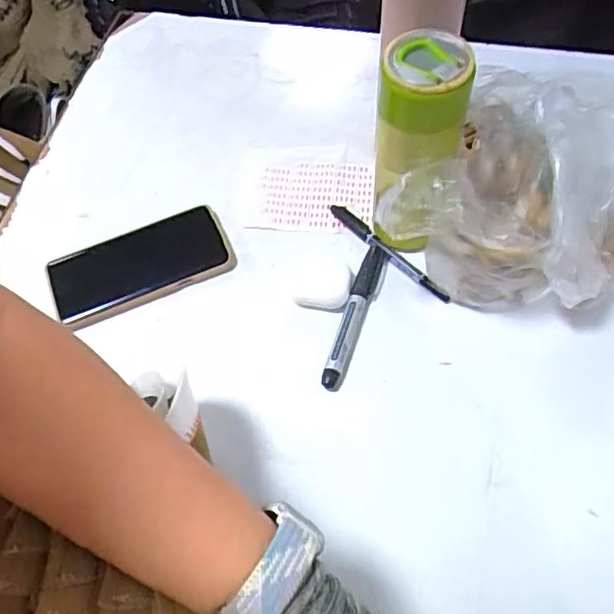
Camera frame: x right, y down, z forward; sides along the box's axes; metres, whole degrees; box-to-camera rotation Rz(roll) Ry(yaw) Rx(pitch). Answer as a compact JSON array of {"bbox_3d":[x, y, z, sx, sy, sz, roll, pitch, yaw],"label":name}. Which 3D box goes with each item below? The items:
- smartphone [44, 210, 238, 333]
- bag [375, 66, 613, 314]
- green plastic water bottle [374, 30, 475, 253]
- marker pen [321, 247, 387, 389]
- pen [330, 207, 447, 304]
[{"bbox_3d":[-0.153,-0.041,0.559,0.164,0.012,0.079,-22,61,-8],"label":"smartphone"},{"bbox_3d":[0.198,-0.103,0.500,0.193,0.128,0.252,26,66,18],"label":"bag"},{"bbox_3d":[0.084,-0.117,0.481,0.057,0.189,0.062,-2,60,3],"label":"green plastic water bottle"},{"bbox_3d":[0.042,0.005,0.515,0.021,0.014,0.140,15,63,13],"label":"marker pen"},{"bbox_3d":[0.072,-0.051,0.549,0.014,0.009,0.143,-37,64,-16],"label":"pen"}]

